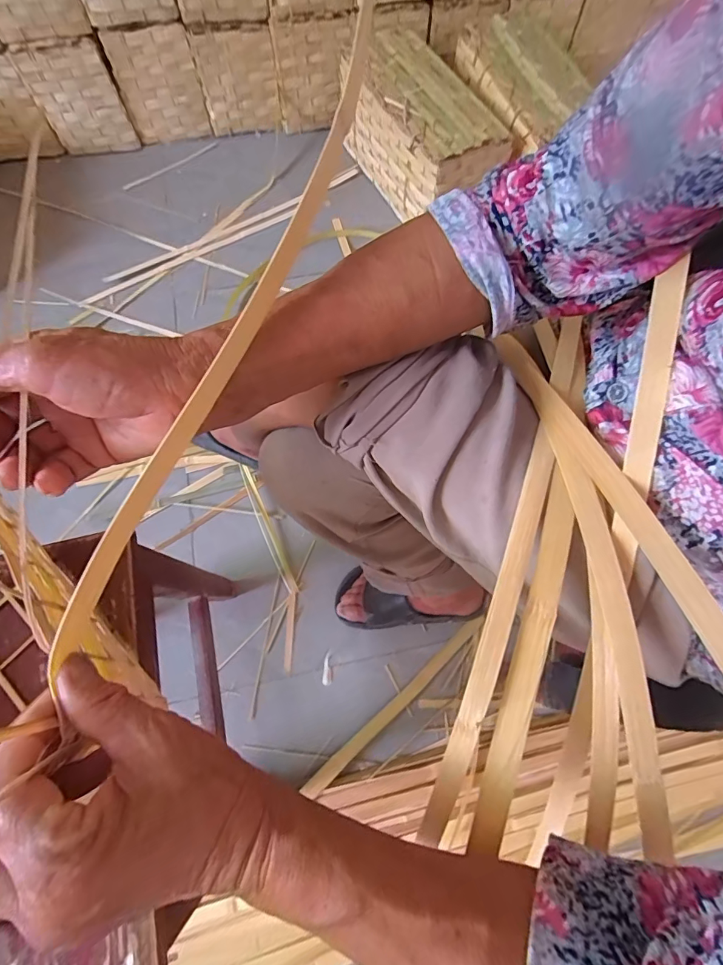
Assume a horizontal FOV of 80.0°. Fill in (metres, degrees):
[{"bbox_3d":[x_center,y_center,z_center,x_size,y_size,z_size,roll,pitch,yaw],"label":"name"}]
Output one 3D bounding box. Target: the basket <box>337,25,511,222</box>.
[{"bbox_3d":[0.112,-0.753,0.936,0.181,0.184,0.421,-26,71,-12],"label":"basket"}]

